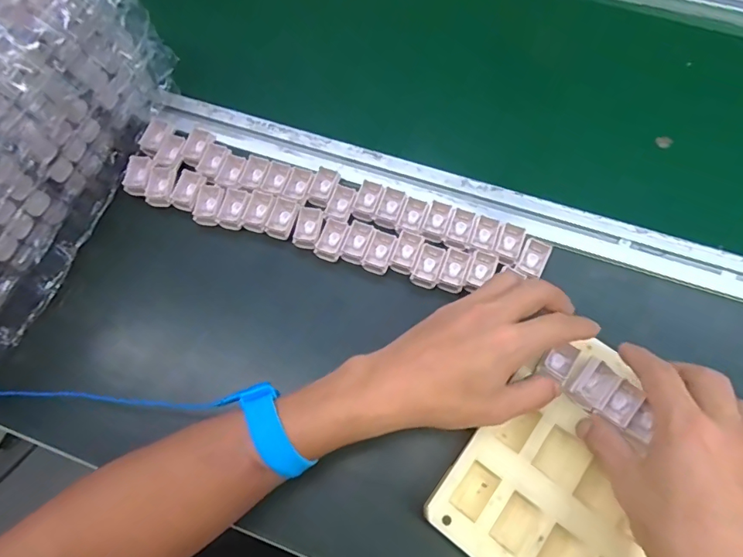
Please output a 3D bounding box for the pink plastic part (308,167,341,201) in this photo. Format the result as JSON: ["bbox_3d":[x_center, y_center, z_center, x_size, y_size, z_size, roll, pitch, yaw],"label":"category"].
[{"bbox_3d":[-0.042,-0.086,0.434,0.019,0.011,0.030,22,69,10],"label":"pink plastic part"}]

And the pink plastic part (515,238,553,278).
[{"bbox_3d":[0.138,-0.017,0.401,0.023,0.008,0.033,28,71,12],"label":"pink plastic part"}]

